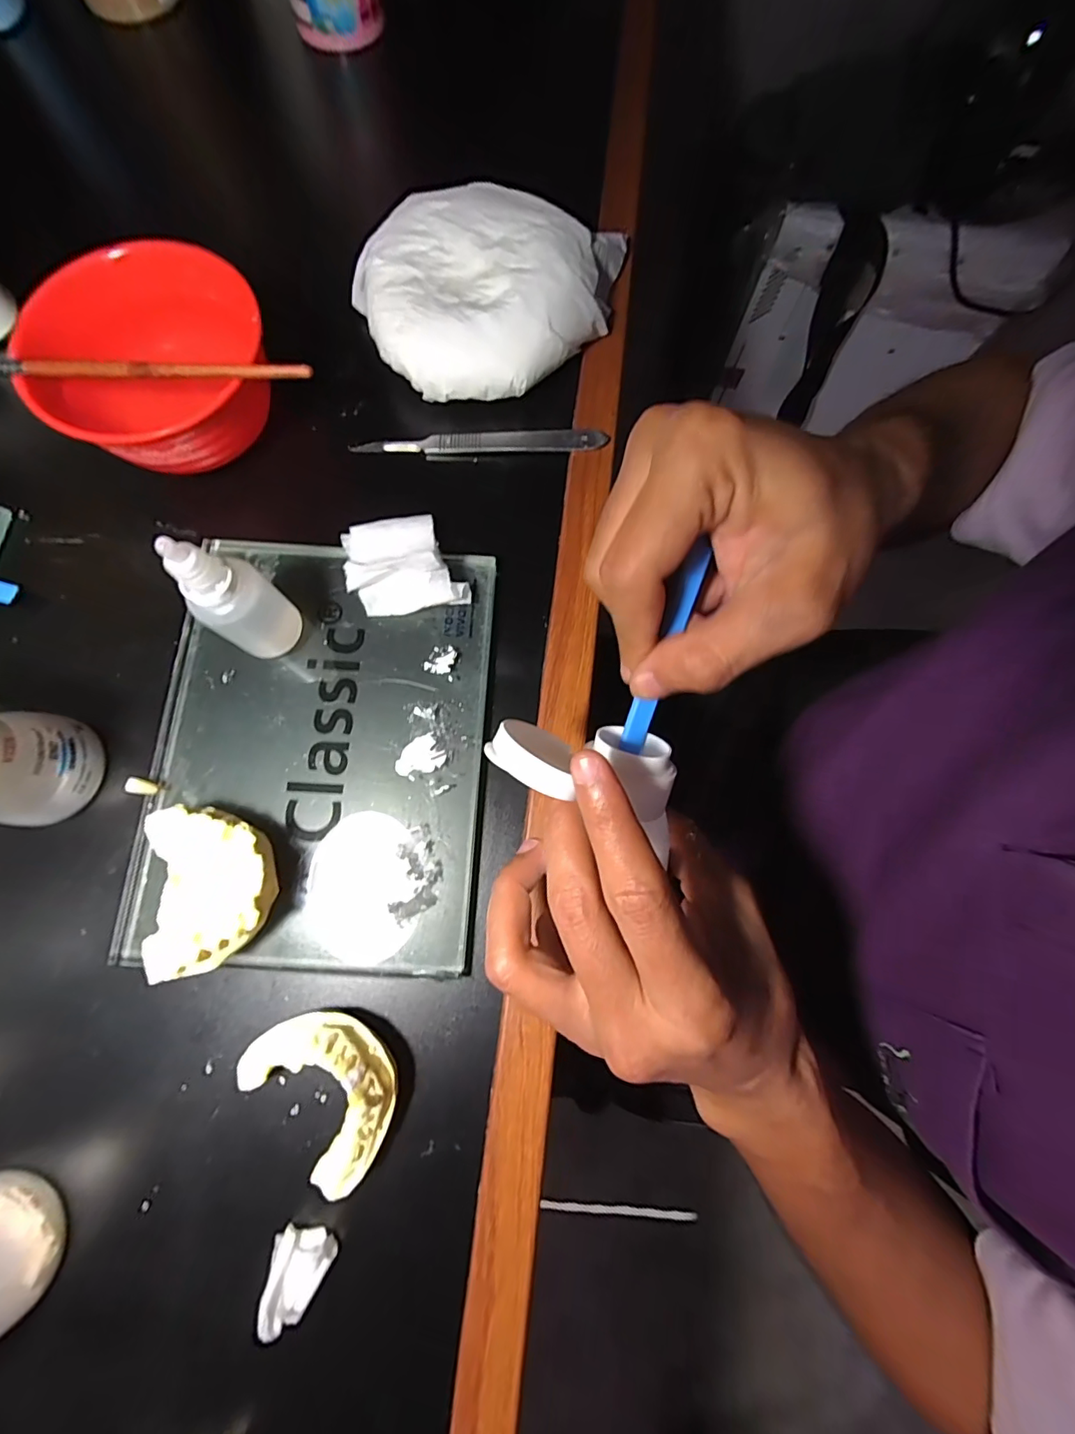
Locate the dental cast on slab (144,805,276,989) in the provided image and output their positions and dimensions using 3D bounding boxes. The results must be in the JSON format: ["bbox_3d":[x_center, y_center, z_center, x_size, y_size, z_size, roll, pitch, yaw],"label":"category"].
[{"bbox_3d":[-0.130,0.068,0.213,0.048,0.030,0.063,-11,78,-3],"label":"dental cast on slab"}]

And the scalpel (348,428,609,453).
[{"bbox_3d":[-0.031,-0.152,0.280,0.138,0.005,0.012,-1,78,-1],"label":"scalpel"}]

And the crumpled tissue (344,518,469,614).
[{"bbox_3d":[-0.066,-0.078,0.248,0.053,0.028,0.054,-15,78,-4],"label":"crumpled tissue"}]

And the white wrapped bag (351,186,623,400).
[{"bbox_3d":[-0.023,-0.226,0.278,0.153,0.046,0.099,-6,78,-2],"label":"white wrapped bag"}]

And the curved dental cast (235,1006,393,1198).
[{"bbox_3d":[-0.083,0.147,0.198,0.049,0.031,0.065,-39,81,-9],"label":"curved dental cast"}]

